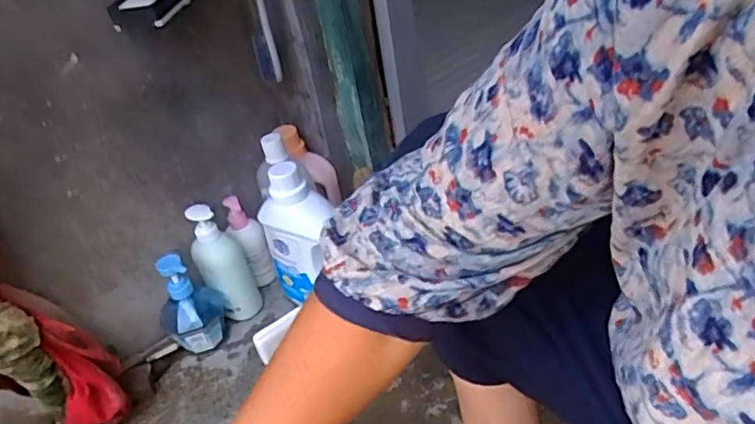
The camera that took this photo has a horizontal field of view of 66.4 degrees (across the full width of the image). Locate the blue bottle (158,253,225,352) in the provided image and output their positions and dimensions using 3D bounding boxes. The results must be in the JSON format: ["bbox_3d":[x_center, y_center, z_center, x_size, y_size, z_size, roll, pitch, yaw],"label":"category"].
[{"bbox_3d":[-0.305,0.148,0.934,0.099,0.176,0.079,-28,40,-22],"label":"blue bottle"}]

